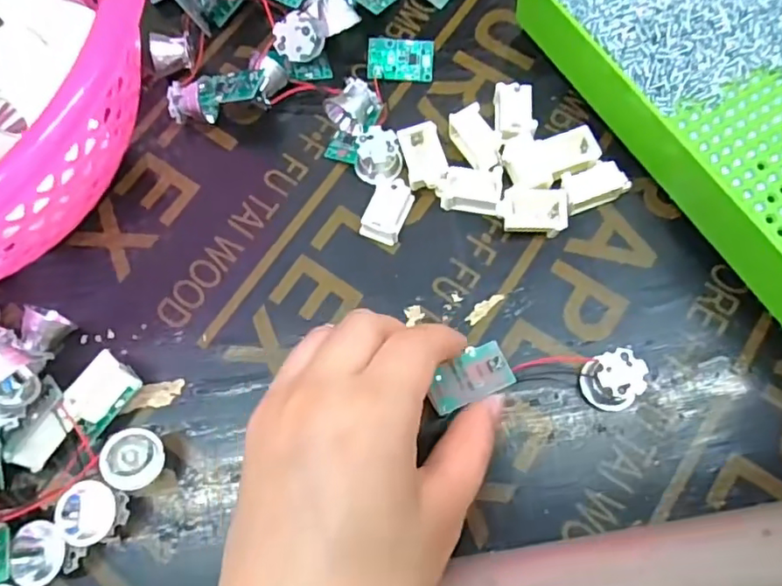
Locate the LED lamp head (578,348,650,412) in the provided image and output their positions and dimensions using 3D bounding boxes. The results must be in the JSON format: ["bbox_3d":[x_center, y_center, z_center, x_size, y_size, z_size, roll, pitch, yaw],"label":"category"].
[{"bbox_3d":[0.091,0.036,0.235,0.023,0.019,0.023,0,78,2],"label":"LED lamp head"}]

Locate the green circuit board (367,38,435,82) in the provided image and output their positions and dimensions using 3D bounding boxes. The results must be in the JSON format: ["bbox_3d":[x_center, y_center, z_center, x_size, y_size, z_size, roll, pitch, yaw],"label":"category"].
[{"bbox_3d":[0.005,-0.117,0.291,0.033,0.007,0.020,3,78,2],"label":"green circuit board"}]

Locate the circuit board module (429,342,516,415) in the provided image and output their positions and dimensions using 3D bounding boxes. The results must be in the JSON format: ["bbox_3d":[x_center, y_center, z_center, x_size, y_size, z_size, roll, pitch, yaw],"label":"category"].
[{"bbox_3d":[0.031,0.034,0.232,0.033,0.006,0.020,-22,78,-3],"label":"circuit board module"}]

